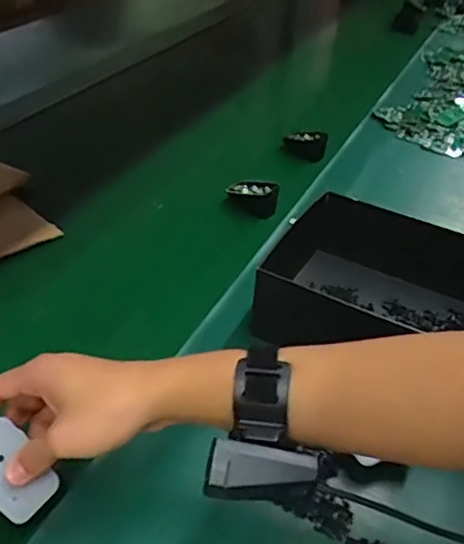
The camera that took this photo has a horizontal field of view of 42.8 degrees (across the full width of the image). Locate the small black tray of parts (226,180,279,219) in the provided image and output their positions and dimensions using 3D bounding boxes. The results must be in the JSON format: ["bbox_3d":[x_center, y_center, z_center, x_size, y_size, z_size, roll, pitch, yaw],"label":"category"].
[{"bbox_3d":[0.029,-0.104,0.818,0.075,0.044,0.030,23,41,20],"label":"small black tray of parts"}]

